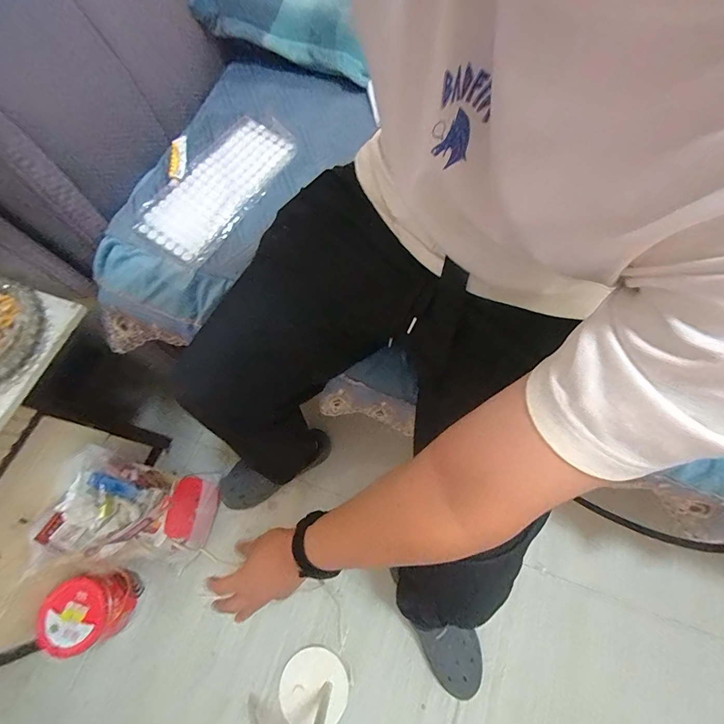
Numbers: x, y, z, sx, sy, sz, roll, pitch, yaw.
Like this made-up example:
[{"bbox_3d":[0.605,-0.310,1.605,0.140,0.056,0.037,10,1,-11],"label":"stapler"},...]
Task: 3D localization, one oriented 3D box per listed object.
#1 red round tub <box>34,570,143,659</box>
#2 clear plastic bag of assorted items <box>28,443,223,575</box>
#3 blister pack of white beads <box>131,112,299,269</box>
[{"bbox_3d":[-0.559,0.515,0.759,0.136,0.104,0.129,-1,68,4],"label":"red round tub"},{"bbox_3d":[-0.457,0.318,0.775,0.130,0.328,0.213,-5,57,36],"label":"clear plastic bag of assorted items"},{"bbox_3d":[-0.239,-0.301,0.625,0.132,0.010,0.301,34,74,4],"label":"blister pack of white beads"}]

